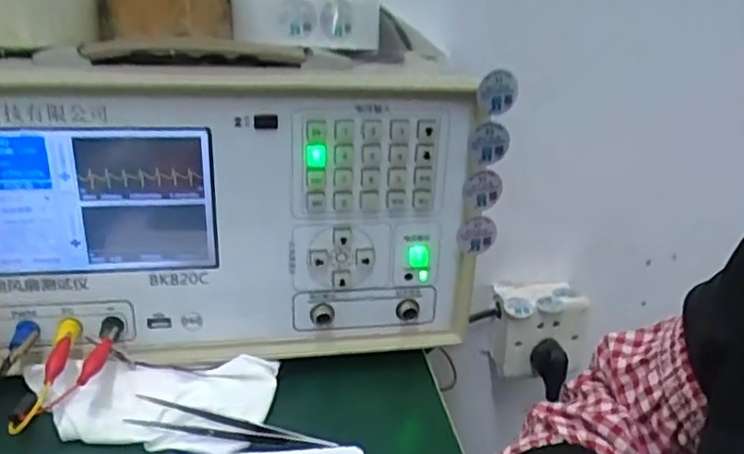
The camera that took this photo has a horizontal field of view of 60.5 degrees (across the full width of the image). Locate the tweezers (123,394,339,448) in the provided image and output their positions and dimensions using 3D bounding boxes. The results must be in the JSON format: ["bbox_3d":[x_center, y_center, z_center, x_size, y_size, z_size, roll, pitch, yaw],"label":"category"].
[{"bbox_3d":[-0.080,0.114,0.372,0.118,0.009,0.020,4,25,5],"label":"tweezers"}]

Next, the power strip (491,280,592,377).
[{"bbox_3d":[0.169,0.100,0.650,0.093,0.078,0.058,-2,25,-10],"label":"power strip"}]

